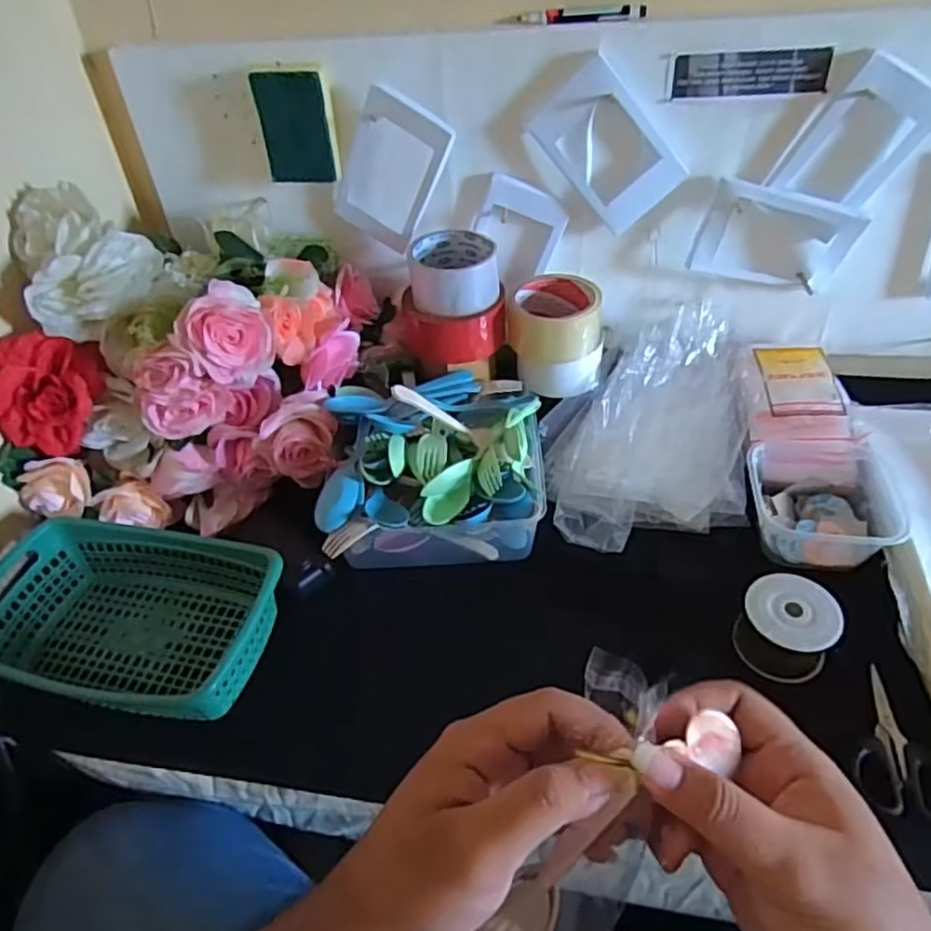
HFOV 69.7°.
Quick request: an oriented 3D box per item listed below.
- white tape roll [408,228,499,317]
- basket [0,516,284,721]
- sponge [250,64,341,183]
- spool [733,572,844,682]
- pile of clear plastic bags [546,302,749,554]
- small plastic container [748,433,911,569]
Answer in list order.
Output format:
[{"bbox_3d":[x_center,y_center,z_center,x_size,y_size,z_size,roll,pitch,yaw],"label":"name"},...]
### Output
[{"bbox_3d":[-0.011,-0.192,0.667,0.085,0.051,0.085,-2,43,2],"label":"white tape roll"},{"bbox_3d":[-0.275,0.128,0.565,0.241,0.076,0.157,10,45,15],"label":"basket"},{"bbox_3d":[-0.164,-0.331,0.651,0.069,0.099,0.024,6,44,12],"label":"sponge"},{"bbox_3d":[0.247,0.125,0.516,0.068,0.052,0.065,26,51,29],"label":"spool"},{"bbox_3d":[0.182,-0.044,0.663,0.179,0.080,0.285,5,44,10],"label":"pile of clear plastic bags"},{"bbox_3d":[0.318,0.025,0.605,0.126,0.050,0.138,6,44,12],"label":"small plastic container"}]

